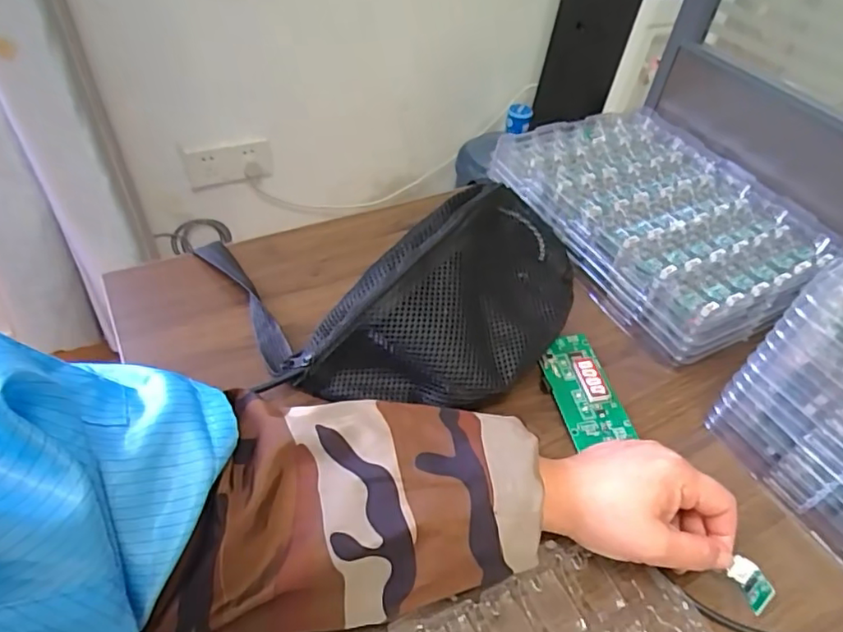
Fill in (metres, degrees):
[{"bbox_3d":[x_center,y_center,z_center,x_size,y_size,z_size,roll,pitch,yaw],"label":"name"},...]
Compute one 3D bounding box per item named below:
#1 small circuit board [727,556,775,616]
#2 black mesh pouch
[{"bbox_3d":[0.191,0.155,0.333,0.017,0.005,0.028,-37,43,11],"label":"small circuit board"},{"bbox_3d":[0.034,-0.016,0.435,0.265,0.078,0.126,-32,57,-32],"label":"black mesh pouch"}]

